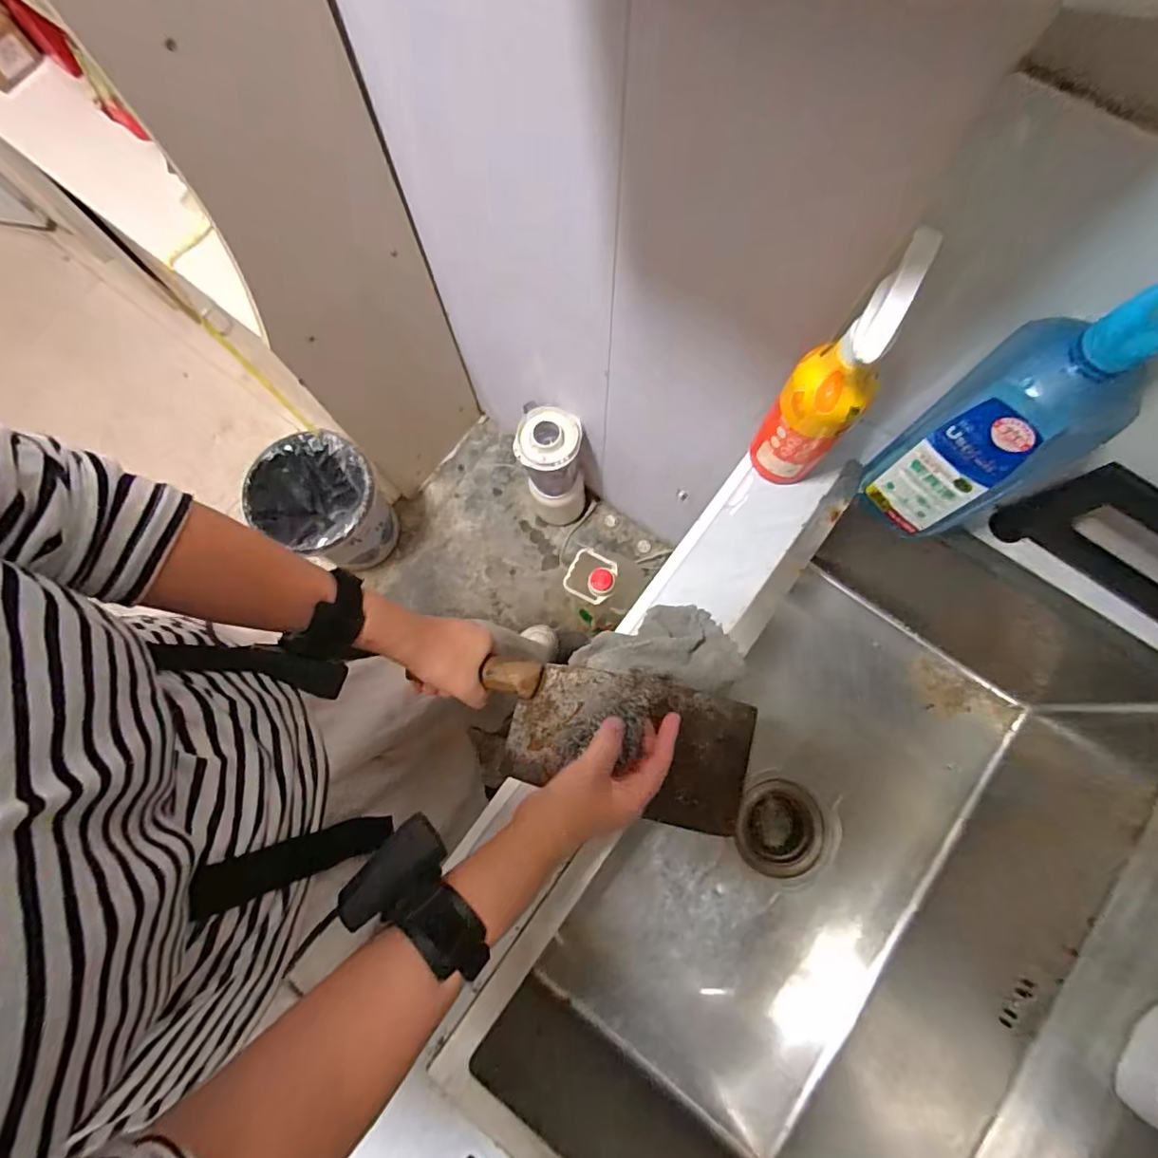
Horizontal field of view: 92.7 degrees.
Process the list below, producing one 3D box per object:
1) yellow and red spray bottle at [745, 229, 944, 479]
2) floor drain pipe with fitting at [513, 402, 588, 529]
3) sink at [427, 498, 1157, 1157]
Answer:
[{"bbox_3d":[0.213,-0.159,0.457,0.060,0.221,0.089,43,82,10],"label":"yellow and red spray bottle"},{"bbox_3d":[-0.059,-0.239,1.191,0.124,0.329,0.146,-14,77,-1],"label":"floor drain pipe with fitting"},{"bbox_3d":[0.264,0.305,0.565,0.474,0.229,0.676,37,81,9],"label":"sink"}]

